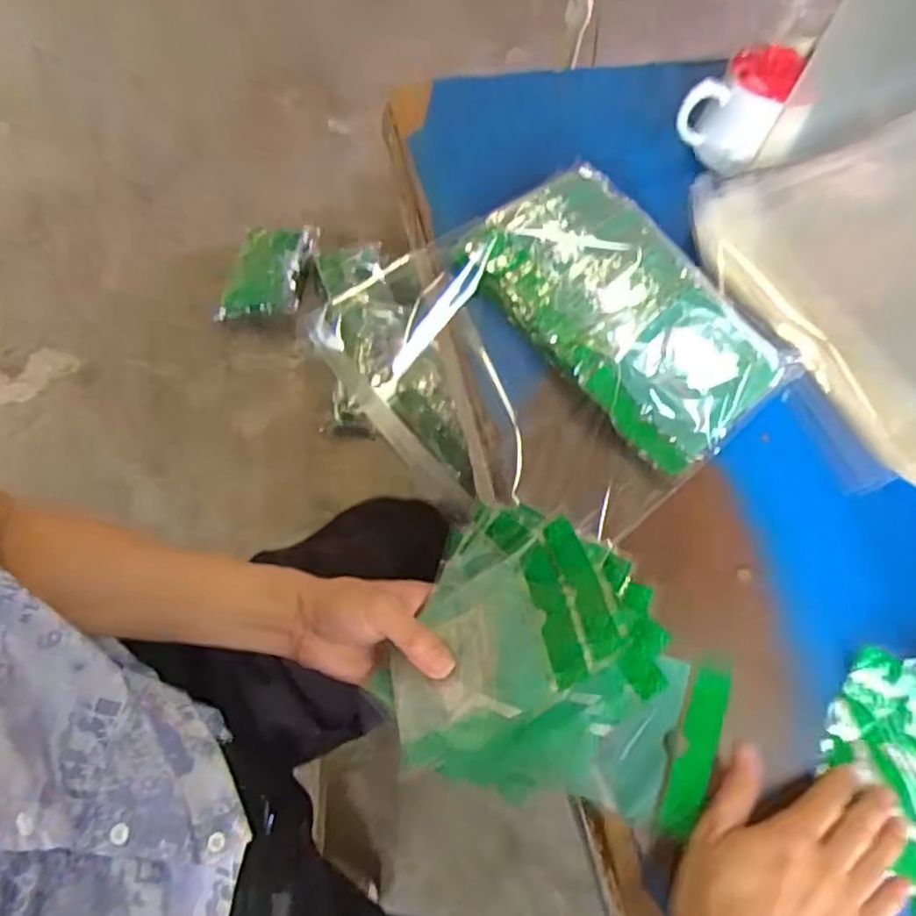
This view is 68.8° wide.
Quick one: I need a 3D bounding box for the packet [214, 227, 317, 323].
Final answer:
[{"bbox_3d":[-0.424,-0.422,1.502,0.174,0.074,0.272,6,63,-1],"label":"packet"}]

